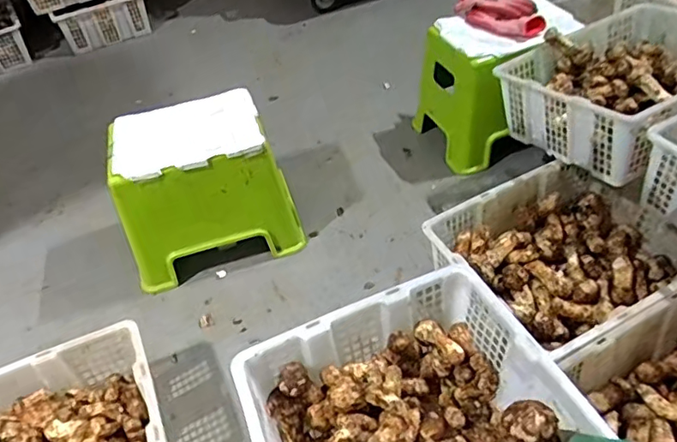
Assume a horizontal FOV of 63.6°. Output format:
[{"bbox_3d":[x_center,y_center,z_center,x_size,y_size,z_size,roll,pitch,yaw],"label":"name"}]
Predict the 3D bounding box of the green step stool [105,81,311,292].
[{"bbox_3d":[-0.285,-0.075,1.184,0.358,0.313,0.220,-15,44,-7],"label":"green step stool"}]

